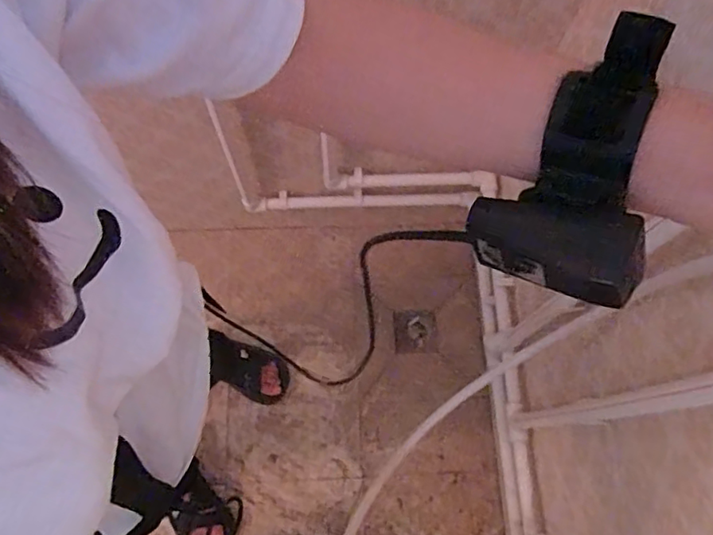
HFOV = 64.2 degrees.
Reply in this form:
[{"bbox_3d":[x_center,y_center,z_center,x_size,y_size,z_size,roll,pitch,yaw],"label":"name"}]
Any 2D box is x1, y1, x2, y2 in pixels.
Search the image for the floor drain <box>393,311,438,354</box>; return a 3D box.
[{"bbox_3d":[0.144,0.158,1.383,0.105,0.008,0.107,-4,66,11],"label":"floor drain"}]

